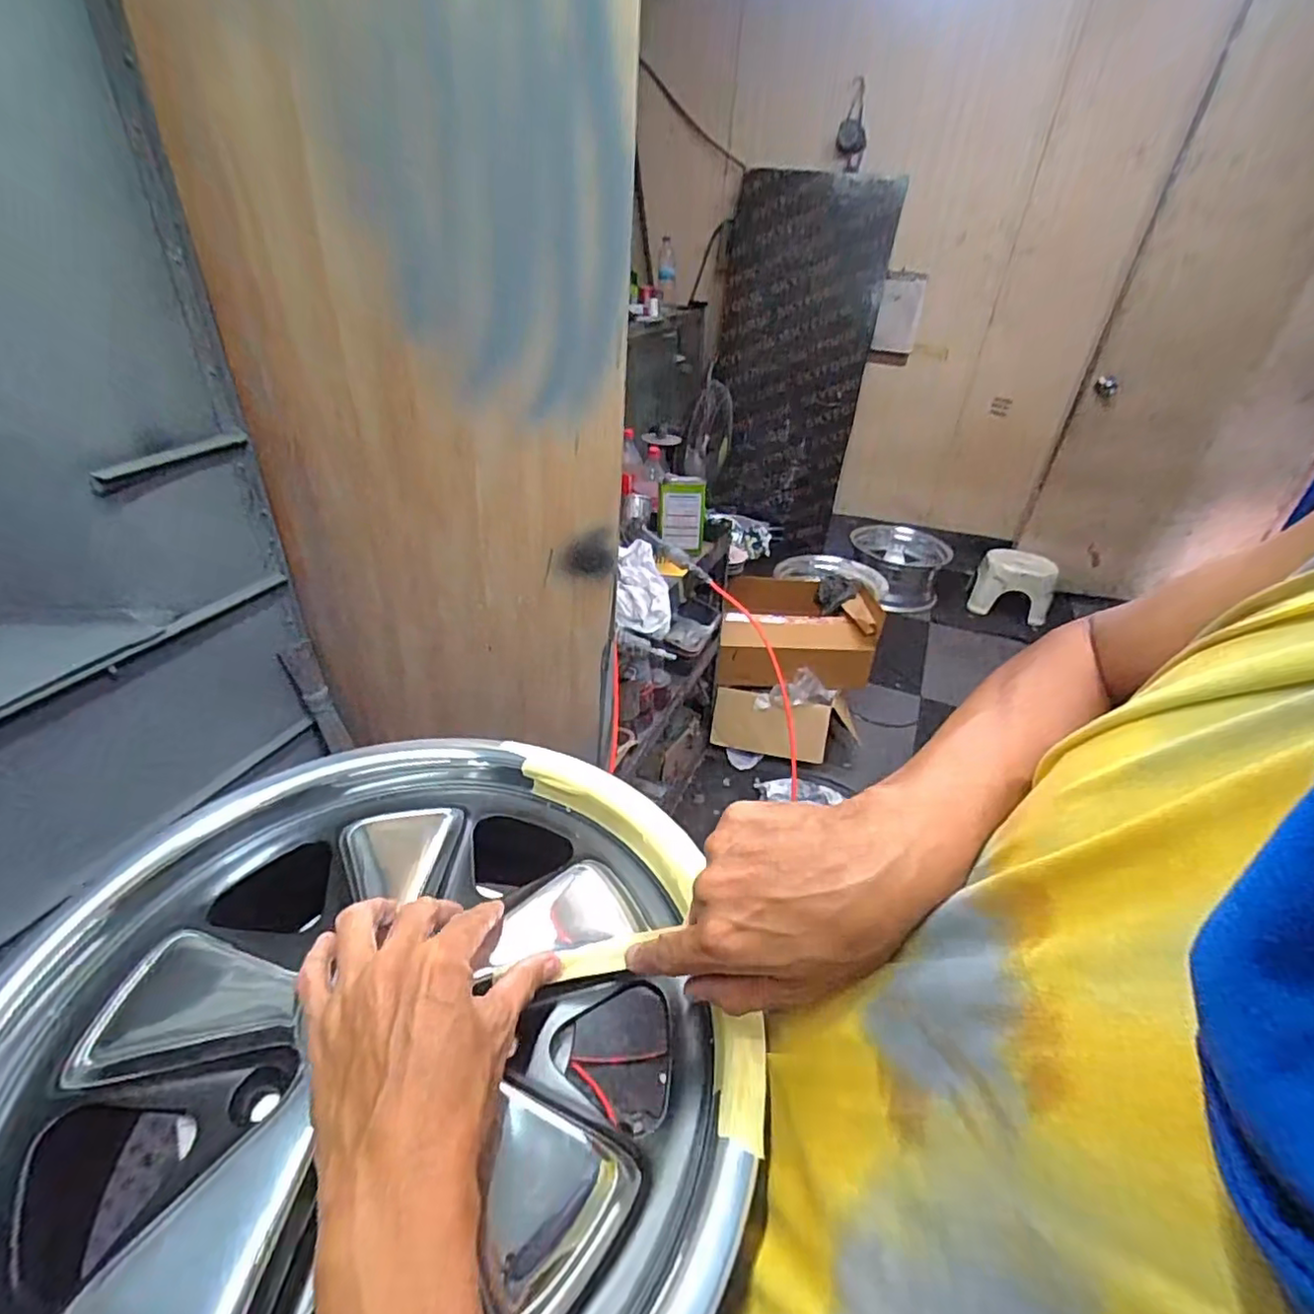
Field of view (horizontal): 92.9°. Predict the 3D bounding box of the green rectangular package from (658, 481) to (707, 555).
[{"bbox_3d":[0.061,-0.347,1.521,0.113,0.170,0.045,6,34,2],"label":"green rectangular package"}]

